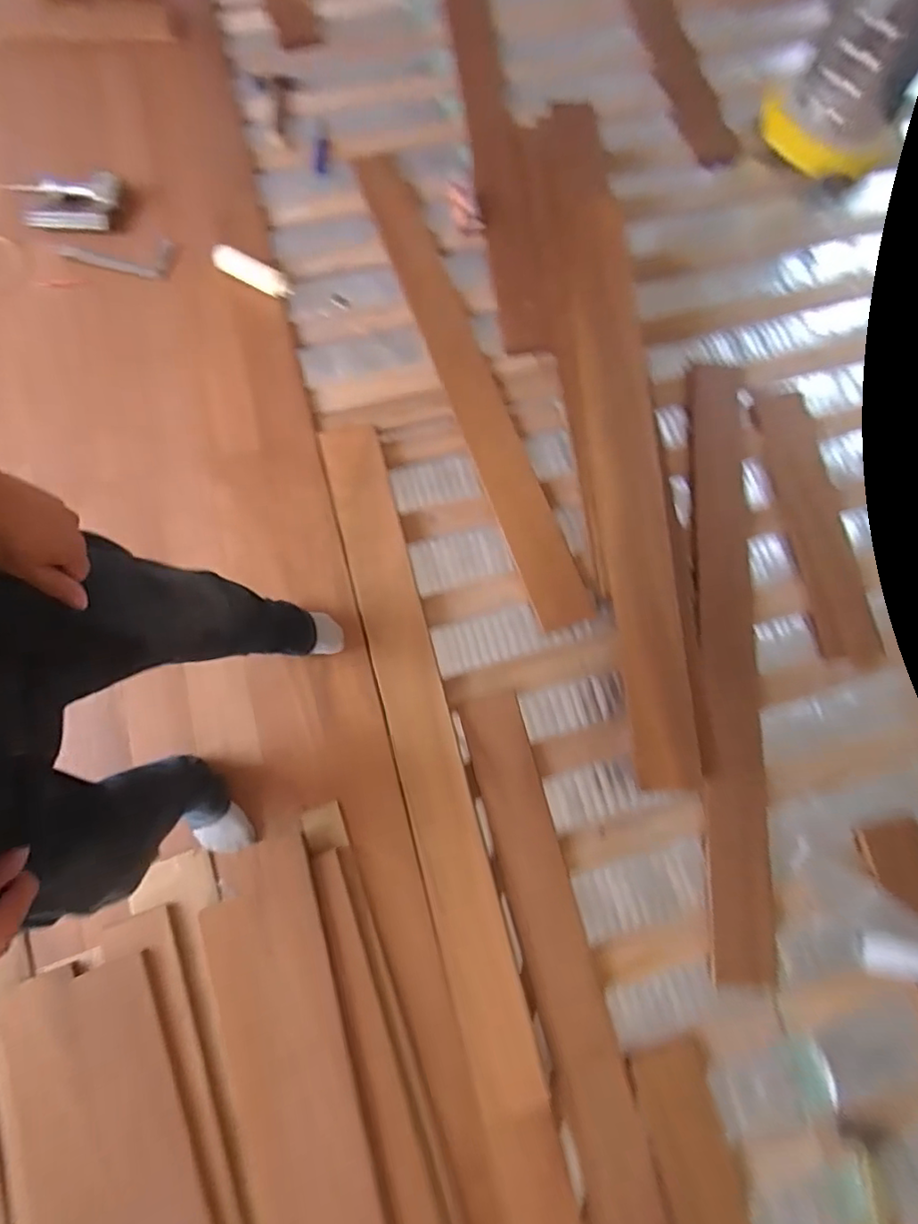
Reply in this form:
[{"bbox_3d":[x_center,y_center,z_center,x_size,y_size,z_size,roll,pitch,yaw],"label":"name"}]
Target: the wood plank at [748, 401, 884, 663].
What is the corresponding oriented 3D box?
[{"bbox_3d":[0.935,-0.239,1.510,0.158,0.035,0.763,-5,71,0],"label":"wood plank"}]

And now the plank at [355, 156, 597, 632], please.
[{"bbox_3d":[0.014,-0.693,1.646,0.136,0.032,1.569,-21,75,2],"label":"plank"}]

